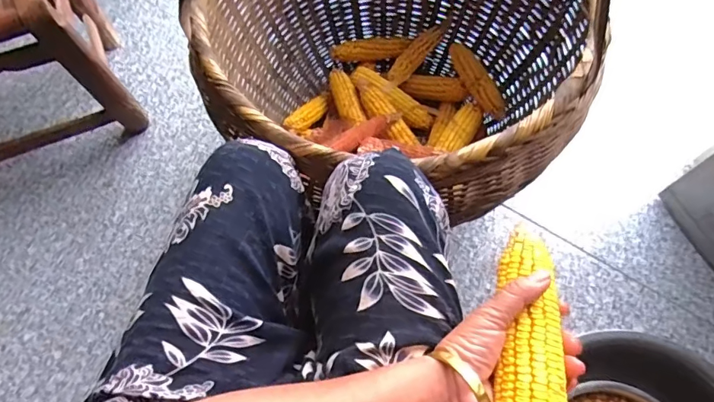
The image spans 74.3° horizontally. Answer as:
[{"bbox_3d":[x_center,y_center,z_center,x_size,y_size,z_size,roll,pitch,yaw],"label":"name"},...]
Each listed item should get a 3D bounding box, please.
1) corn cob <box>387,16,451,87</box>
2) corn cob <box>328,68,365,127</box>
[{"bbox_3d":[0.109,-0.267,0.853,0.039,0.039,0.149,41,87,16],"label":"corn cob"},{"bbox_3d":[-0.020,-0.180,0.835,0.045,0.034,0.107,-27,85,11],"label":"corn cob"}]

